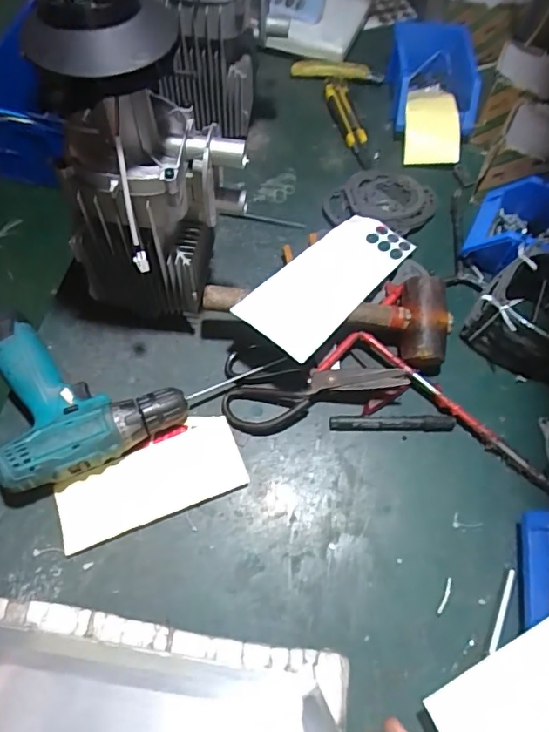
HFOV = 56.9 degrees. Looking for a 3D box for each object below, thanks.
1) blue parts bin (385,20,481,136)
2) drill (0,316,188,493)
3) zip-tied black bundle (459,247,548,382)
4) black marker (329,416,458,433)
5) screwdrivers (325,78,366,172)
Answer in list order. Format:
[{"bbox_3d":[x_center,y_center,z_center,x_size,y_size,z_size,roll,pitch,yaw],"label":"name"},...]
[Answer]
[{"bbox_3d":[0.236,-0.428,0.767,0.130,0.080,0.162,4,63,2],"label":"blue parts bin"},{"bbox_3d":[-0.204,0.017,0.537,0.181,0.062,0.186,-20,66,-13],"label":"drill"},{"bbox_3d":[0.299,-0.063,0.578,0.125,0.082,0.126,29,66,11],"label":"zip-tied black bundle"},{"bbox_3d":[0.128,0.062,0.550,0.134,0.012,0.016,1,63,-3],"label":"black marker"},{"bbox_3d":[0.113,-0.373,0.768,0.039,0.022,0.171,-13,65,-10],"label":"screwdrivers"}]

